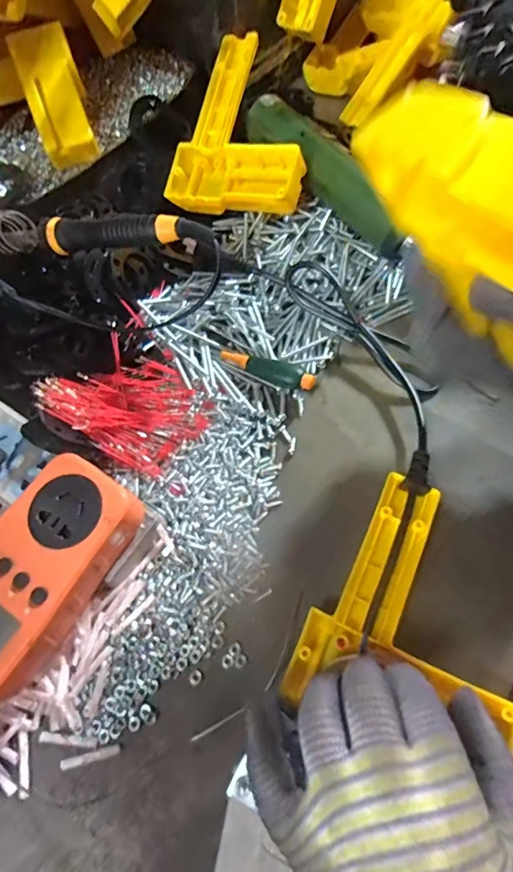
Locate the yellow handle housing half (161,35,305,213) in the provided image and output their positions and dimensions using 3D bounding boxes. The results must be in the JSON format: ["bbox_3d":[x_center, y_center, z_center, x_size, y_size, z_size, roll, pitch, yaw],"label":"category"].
[{"bbox_3d":[-0.004,-0.253,0.369,0.112,0.029,0.141,20,94,18],"label":"yellow handle housing half"}]

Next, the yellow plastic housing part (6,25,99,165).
[{"bbox_3d":[-0.169,-0.287,0.375,0.045,0.024,0.100,-18,100,-7],"label":"yellow plastic housing part"}]

